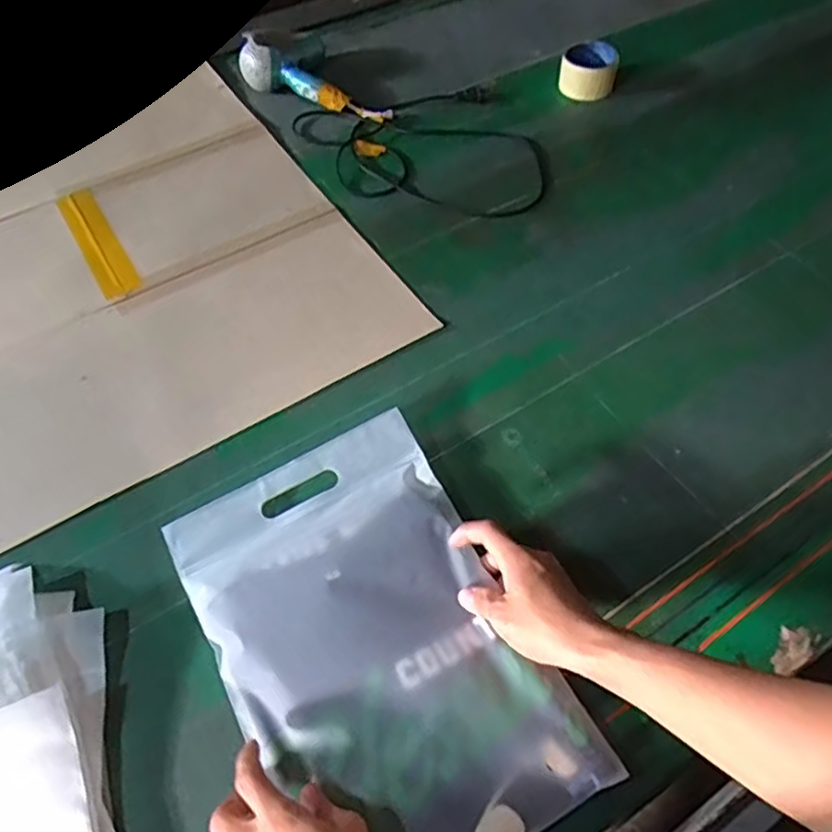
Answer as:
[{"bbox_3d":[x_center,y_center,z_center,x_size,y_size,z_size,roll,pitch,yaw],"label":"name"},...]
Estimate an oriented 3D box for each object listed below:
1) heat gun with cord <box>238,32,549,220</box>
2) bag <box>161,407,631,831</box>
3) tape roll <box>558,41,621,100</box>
[{"bbox_3d":[-0.047,-0.417,0.936,0.465,0.070,0.282,4,57,5],"label":"heat gun with cord"},{"bbox_3d":[-0.039,0.181,0.549,0.236,0.020,0.362,-26,59,-14],"label":"bag"},{"bbox_3d":[0.268,-0.538,1.029,0.083,0.046,0.082,-1,57,2],"label":"tape roll"}]

